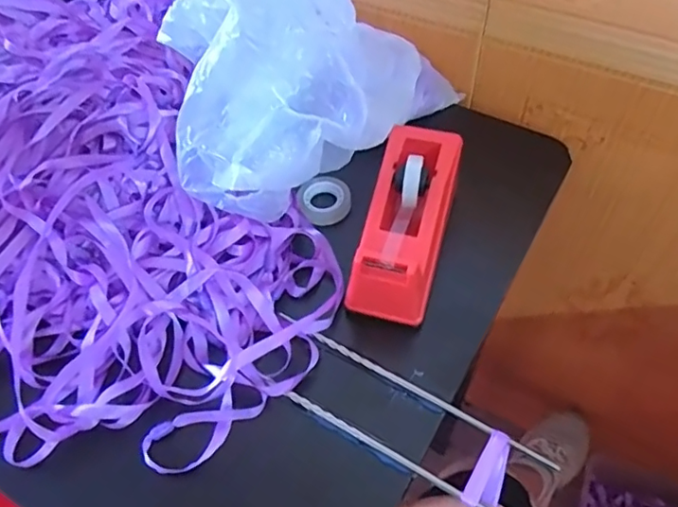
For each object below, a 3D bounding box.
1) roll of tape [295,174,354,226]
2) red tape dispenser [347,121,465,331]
[{"bbox_3d":[-0.013,-0.048,0.502,0.049,0.018,0.046,-2,54,3],"label":"roll of tape"},{"bbox_3d":[0.054,-0.024,0.446,0.059,0.072,0.151,12,56,13],"label":"red tape dispenser"}]

